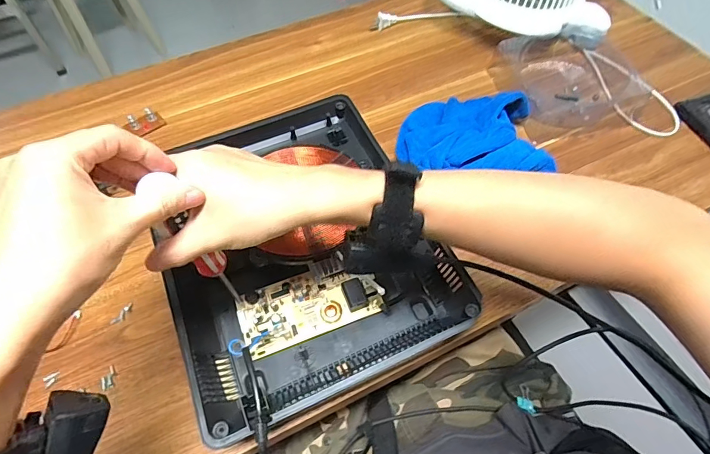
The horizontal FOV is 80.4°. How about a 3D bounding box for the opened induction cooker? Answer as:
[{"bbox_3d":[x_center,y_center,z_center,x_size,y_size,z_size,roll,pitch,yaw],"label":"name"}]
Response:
[{"bbox_3d":[-0.067,0.012,0.470,0.274,0.074,0.336,-22,60,-13],"label":"opened induction cooker"}]

